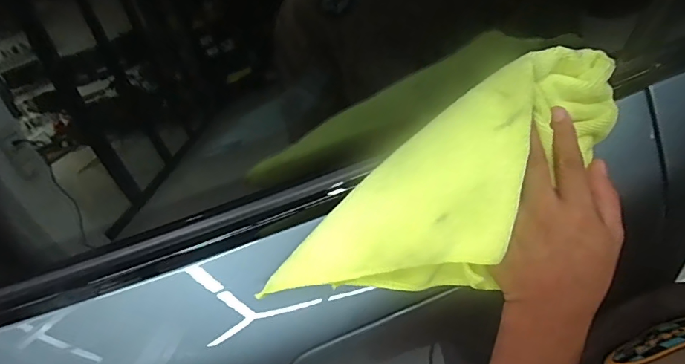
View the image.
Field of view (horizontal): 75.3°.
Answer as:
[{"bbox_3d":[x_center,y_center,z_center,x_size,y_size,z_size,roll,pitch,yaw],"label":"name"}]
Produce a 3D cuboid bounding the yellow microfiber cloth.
[{"bbox_3d":[0.093,0.014,0.340,0.296,0.075,0.103,-39,68,1],"label":"yellow microfiber cloth"}]

